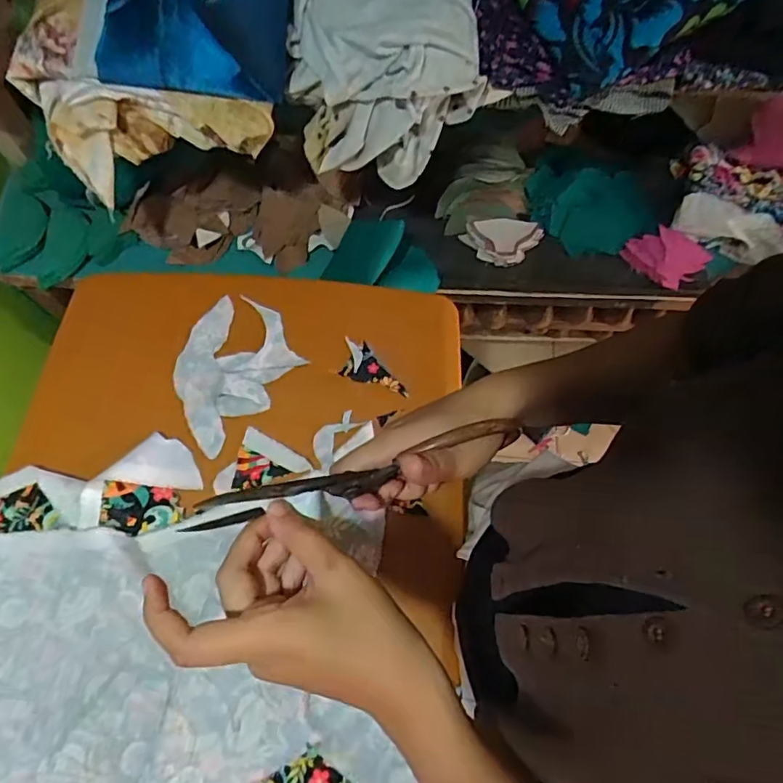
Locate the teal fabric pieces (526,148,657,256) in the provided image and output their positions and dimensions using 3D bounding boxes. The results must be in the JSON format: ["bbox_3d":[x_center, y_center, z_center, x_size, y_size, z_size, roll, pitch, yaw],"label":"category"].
[{"bbox_3d":[0.289,-0.279,0.814,0.176,0.034,0.156,3,68,0],"label":"teal fabric pieces"}]

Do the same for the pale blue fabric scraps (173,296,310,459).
[{"bbox_3d":[-0.187,-0.029,0.638,0.159,0.018,0.137,-42,75,-16],"label":"pale blue fabric scraps"}]

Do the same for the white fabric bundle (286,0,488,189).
[{"bbox_3d":[-0.006,-0.332,0.569,0.182,0.164,0.135,4,68,0],"label":"white fabric bundle"}]

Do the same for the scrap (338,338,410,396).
[{"bbox_3d":[-0.017,-0.028,0.640,0.085,0.004,0.047,18,69,6],"label":"scrap"}]

